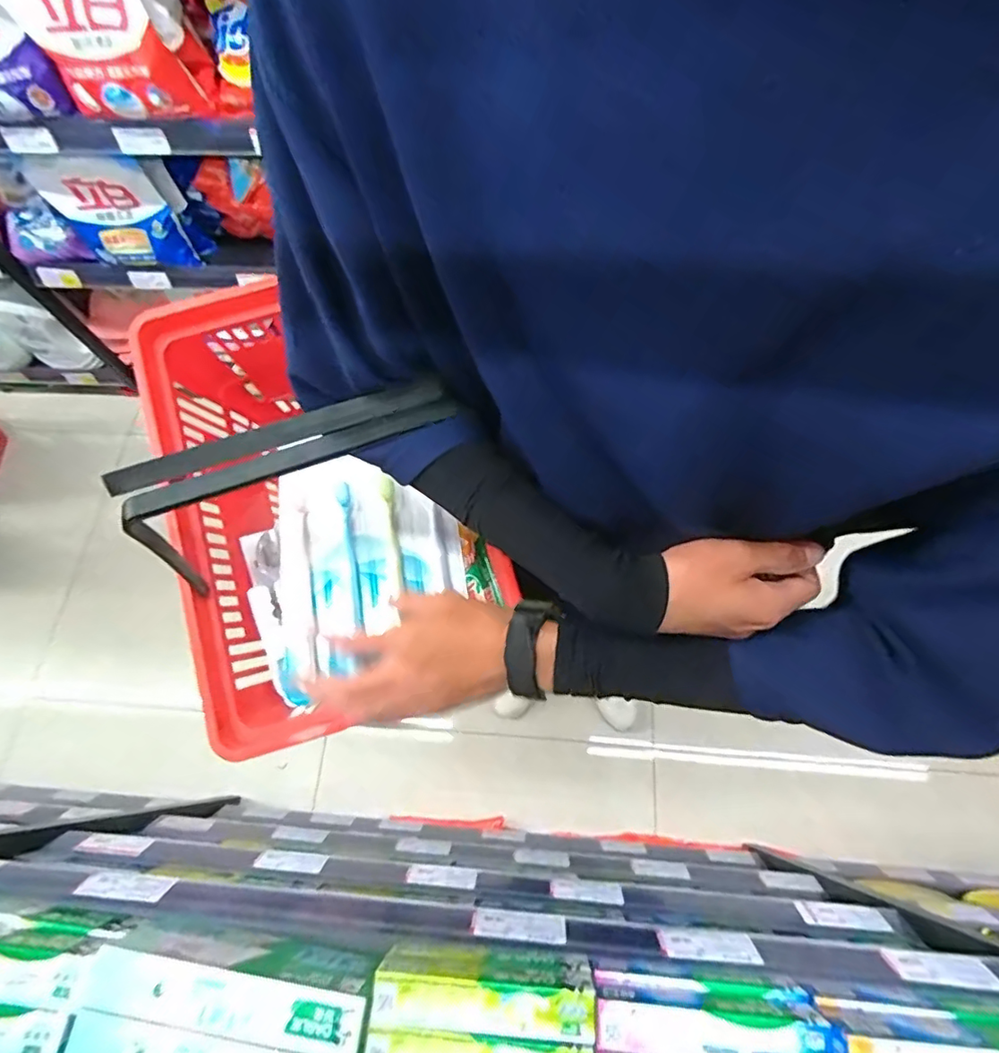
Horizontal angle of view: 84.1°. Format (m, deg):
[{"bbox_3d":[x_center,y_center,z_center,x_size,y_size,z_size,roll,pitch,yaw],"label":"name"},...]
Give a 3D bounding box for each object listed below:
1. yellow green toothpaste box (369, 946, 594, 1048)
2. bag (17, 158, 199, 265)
[{"bbox_3d":[-0.013,0.404,0.481,0.180,0.064,0.041,2,67,3],"label":"yellow green toothpaste box"},{"bbox_3d":[-0.788,-0.644,1.131,0.225,0.222,0.058,5,68,4],"label":"bag"}]

